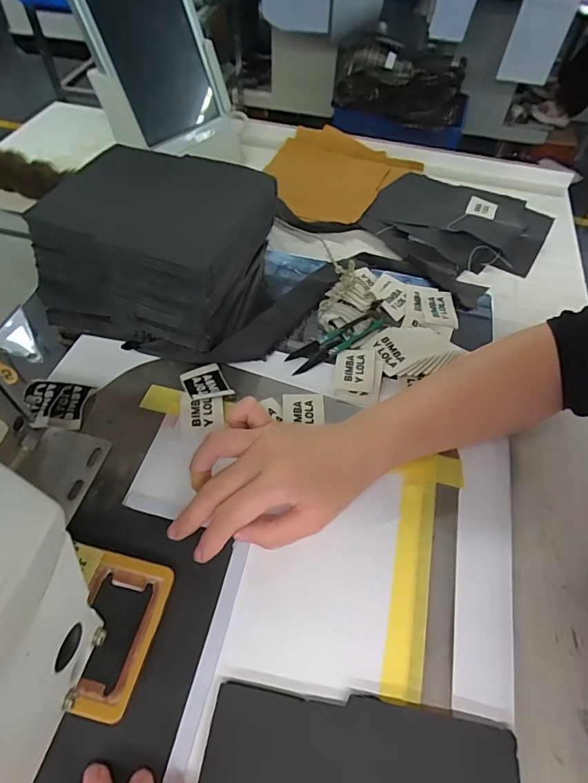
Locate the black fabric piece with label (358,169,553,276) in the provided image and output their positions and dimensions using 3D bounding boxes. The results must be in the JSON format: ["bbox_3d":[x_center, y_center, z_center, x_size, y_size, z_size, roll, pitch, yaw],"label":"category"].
[{"bbox_3d":[0.203,-0.212,0.562,0.207,0.025,0.226,27,58,16],"label":"black fabric piece with label"}]

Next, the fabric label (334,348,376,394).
[{"bbox_3d":[0.054,-0.020,0.397,0.035,0.004,0.047,9,55,4],"label":"fabric label"}]

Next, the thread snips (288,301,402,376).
[{"bbox_3d":[0.047,-0.054,0.417,0.120,0.010,0.026,-28,60,-20],"label":"thread snips"}]

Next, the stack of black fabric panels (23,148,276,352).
[{"bbox_3d":[-0.120,-0.128,0.411,0.162,0.099,0.166,16,56,9],"label":"stack of black fabric panels"}]

